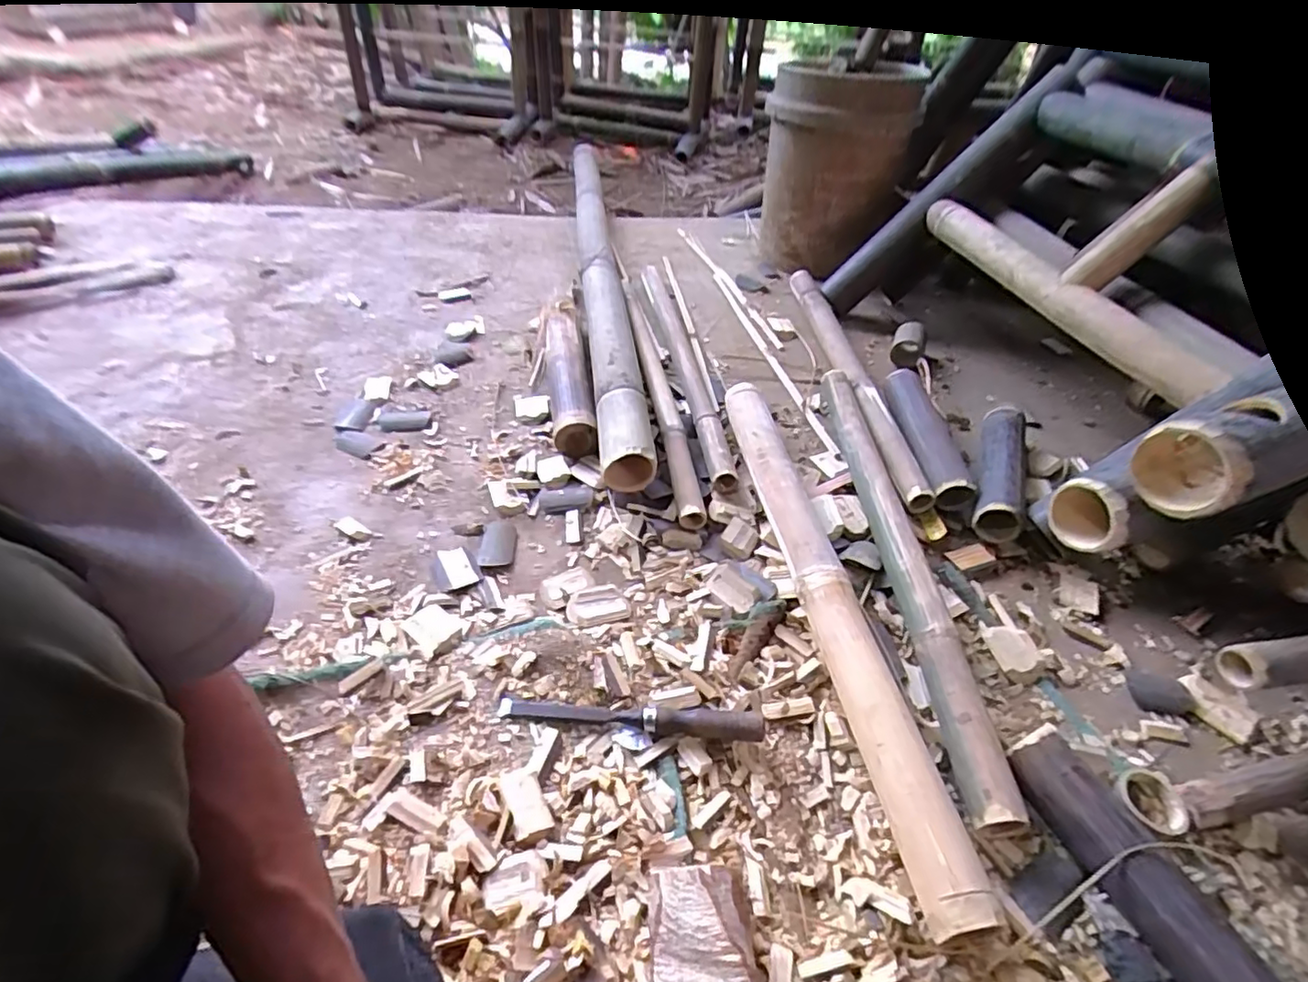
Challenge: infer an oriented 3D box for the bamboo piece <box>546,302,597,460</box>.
[{"bbox_3d":[-0.135,-0.188,0.938,0.063,0.074,0.355,-5,45,-9],"label":"bamboo piece"}]

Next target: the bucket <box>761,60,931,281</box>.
[{"bbox_3d":[0.375,-0.672,1.279,0.285,0.377,0.344,13,45,9],"label":"bucket"}]

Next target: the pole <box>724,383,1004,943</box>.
[{"bbox_3d":[0.176,0.094,0.667,0.058,0.064,0.650,-4,45,-8],"label":"pole"}]

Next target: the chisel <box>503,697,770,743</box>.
[{"bbox_3d":[-0.023,0.208,0.565,0.245,0.027,0.023,6,44,2],"label":"chisel"}]

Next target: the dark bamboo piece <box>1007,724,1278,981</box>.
[{"bbox_3d":[0.378,0.317,0.459,0.056,0.058,0.269,-14,47,-18],"label":"dark bamboo piece"}]

